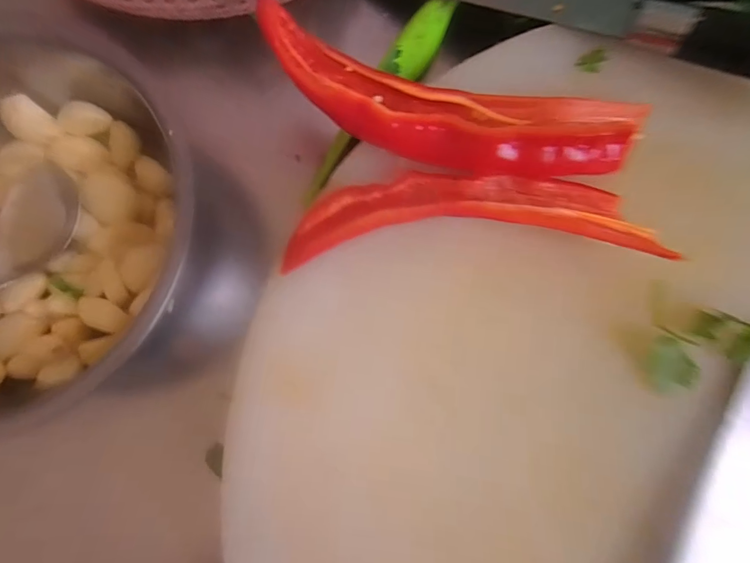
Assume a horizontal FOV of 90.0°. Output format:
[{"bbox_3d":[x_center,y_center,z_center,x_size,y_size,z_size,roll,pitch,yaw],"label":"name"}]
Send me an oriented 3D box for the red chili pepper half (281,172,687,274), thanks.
[{"bbox_3d":[0.039,-0.029,0.173,0.160,0.025,0.042,-3,87,4],"label":"red chili pepper half"}]

